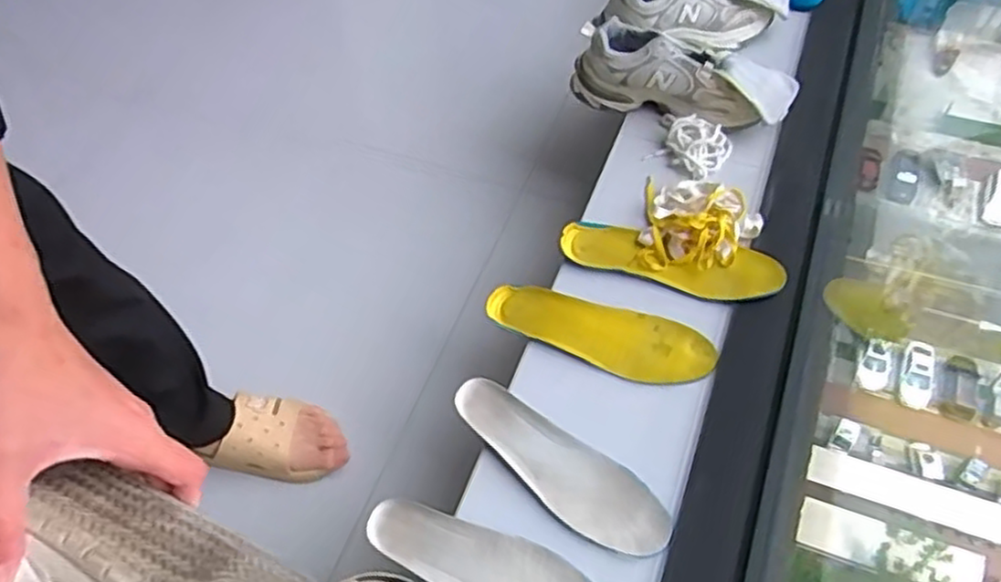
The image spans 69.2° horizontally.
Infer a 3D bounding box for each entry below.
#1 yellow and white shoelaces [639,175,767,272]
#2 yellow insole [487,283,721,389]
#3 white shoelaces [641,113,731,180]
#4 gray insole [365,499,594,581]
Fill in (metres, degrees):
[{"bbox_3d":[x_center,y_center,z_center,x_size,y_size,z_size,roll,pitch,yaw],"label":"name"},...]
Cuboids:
[{"bbox_3d":[0.260,-0.097,0.939,0.145,0.039,0.153,12,59,10],"label":"yellow and white shoelaces"},{"bbox_3d":[0.121,0.051,0.892,0.271,0.024,0.085,19,60,15],"label":"yellow insole"},{"bbox_3d":[0.268,-0.210,1.035,0.109,0.034,0.090,27,62,19],"label":"white shoelaces"},{"bbox_3d":[-0.011,0.283,0.738,0.265,0.020,0.072,18,60,14],"label":"gray insole"}]

